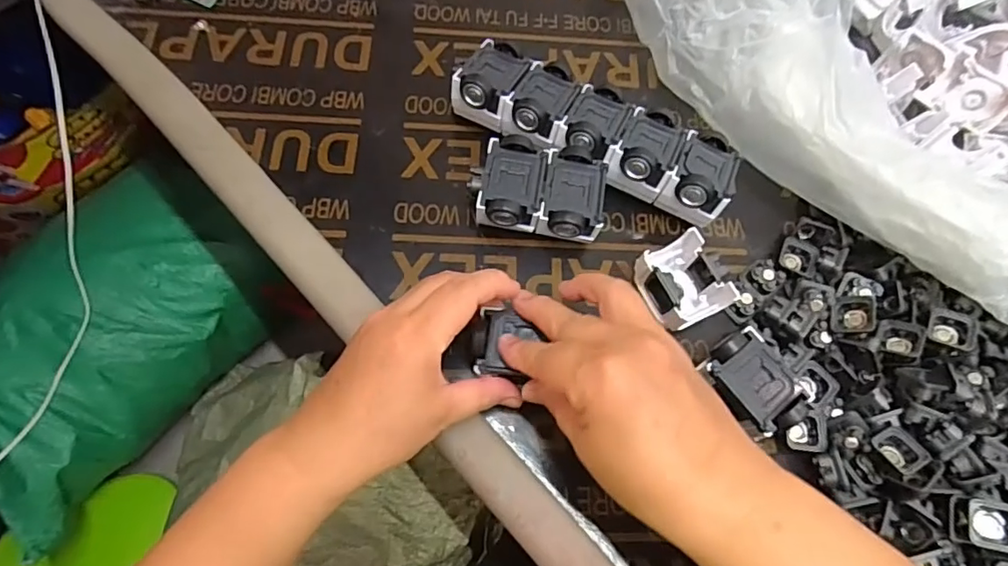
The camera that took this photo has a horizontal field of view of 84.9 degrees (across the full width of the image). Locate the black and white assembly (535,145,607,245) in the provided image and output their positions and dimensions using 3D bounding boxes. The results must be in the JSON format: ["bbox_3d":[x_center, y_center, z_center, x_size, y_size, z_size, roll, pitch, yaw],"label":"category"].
[{"bbox_3d":[0.048,-0.058,0.402,0.044,0.043,0.067,9,69,-1],"label":"black and white assembly"}]

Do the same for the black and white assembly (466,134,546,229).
[{"bbox_3d":[0.002,-0.066,0.401,0.051,0.043,0.068,7,69,-2],"label":"black and white assembly"}]

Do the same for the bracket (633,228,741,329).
[{"bbox_3d":[0.128,-0.003,0.385,0.057,0.031,0.057,-26,73,-14],"label":"bracket"}]

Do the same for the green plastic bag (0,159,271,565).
[{"bbox_3d":[-0.625,0.101,0.861,0.338,0.196,0.430,40,71,11],"label":"green plastic bag"}]

